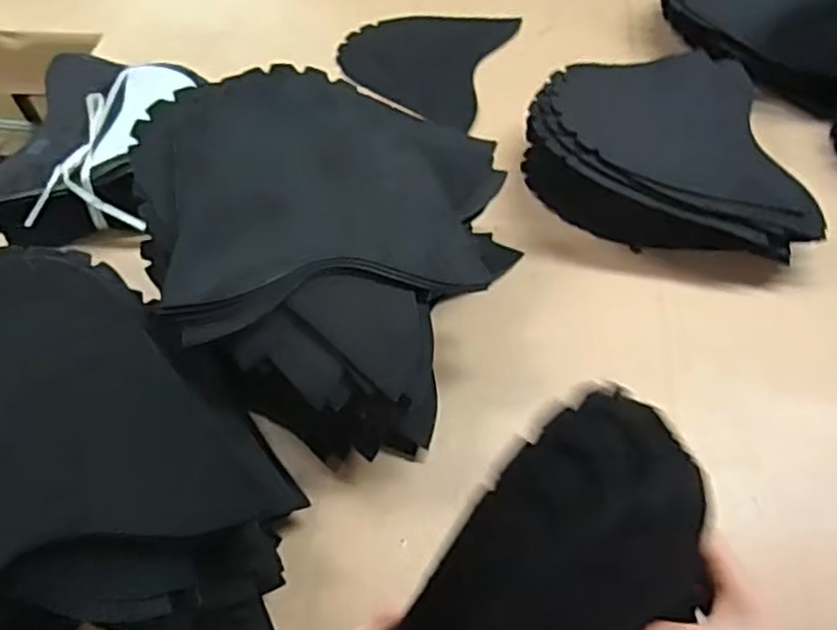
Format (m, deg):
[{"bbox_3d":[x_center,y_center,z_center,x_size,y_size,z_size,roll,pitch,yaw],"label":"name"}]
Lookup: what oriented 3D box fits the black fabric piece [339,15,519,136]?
[{"bbox_3d":[0.001,-0.344,0.929,0.208,0.006,0.249,15,54,12],"label":"black fabric piece"}]

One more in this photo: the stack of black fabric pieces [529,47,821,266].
[{"bbox_3d":[0.274,-0.193,0.748,0.296,0.098,0.251,13,58,10],"label":"stack of black fabric pieces"}]

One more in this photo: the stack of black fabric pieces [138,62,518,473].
[{"bbox_3d":[-0.071,-0.046,0.598,0.289,0.191,0.290,-4,55,-1],"label":"stack of black fabric pieces"}]

